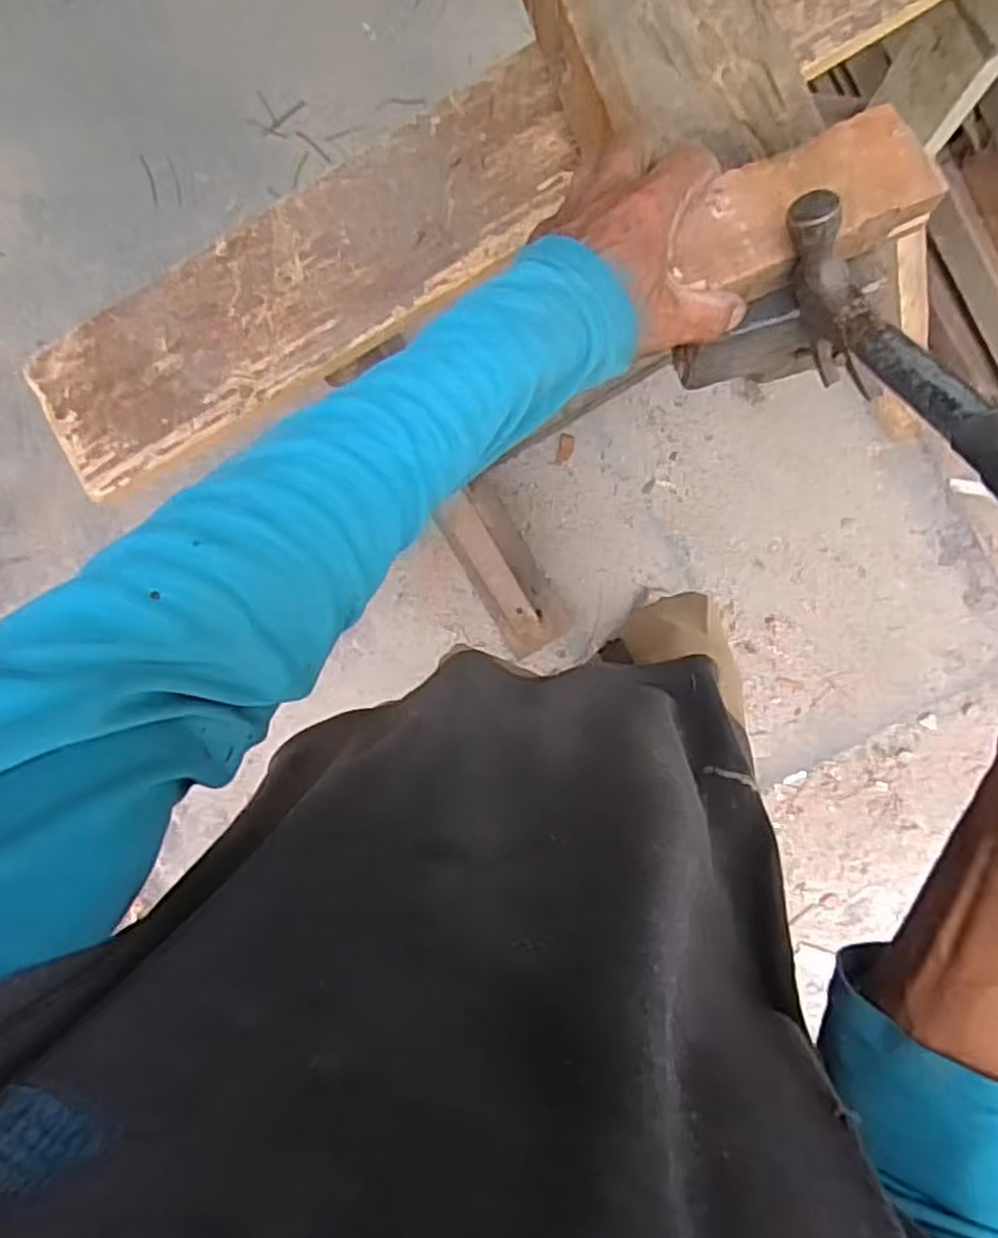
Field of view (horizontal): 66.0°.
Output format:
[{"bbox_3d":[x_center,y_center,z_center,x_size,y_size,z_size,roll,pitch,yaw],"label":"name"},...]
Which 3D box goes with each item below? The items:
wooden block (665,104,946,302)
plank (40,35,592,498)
[{"bbox_3d":[0.158,-0.218,0.408,0.134,0.020,0.064,-25,88,1],"label":"wooden block"},{"bbox_3d":[-0.147,-0.255,0.589,0.447,0.018,0.135,-29,87,3],"label":"plank"}]

